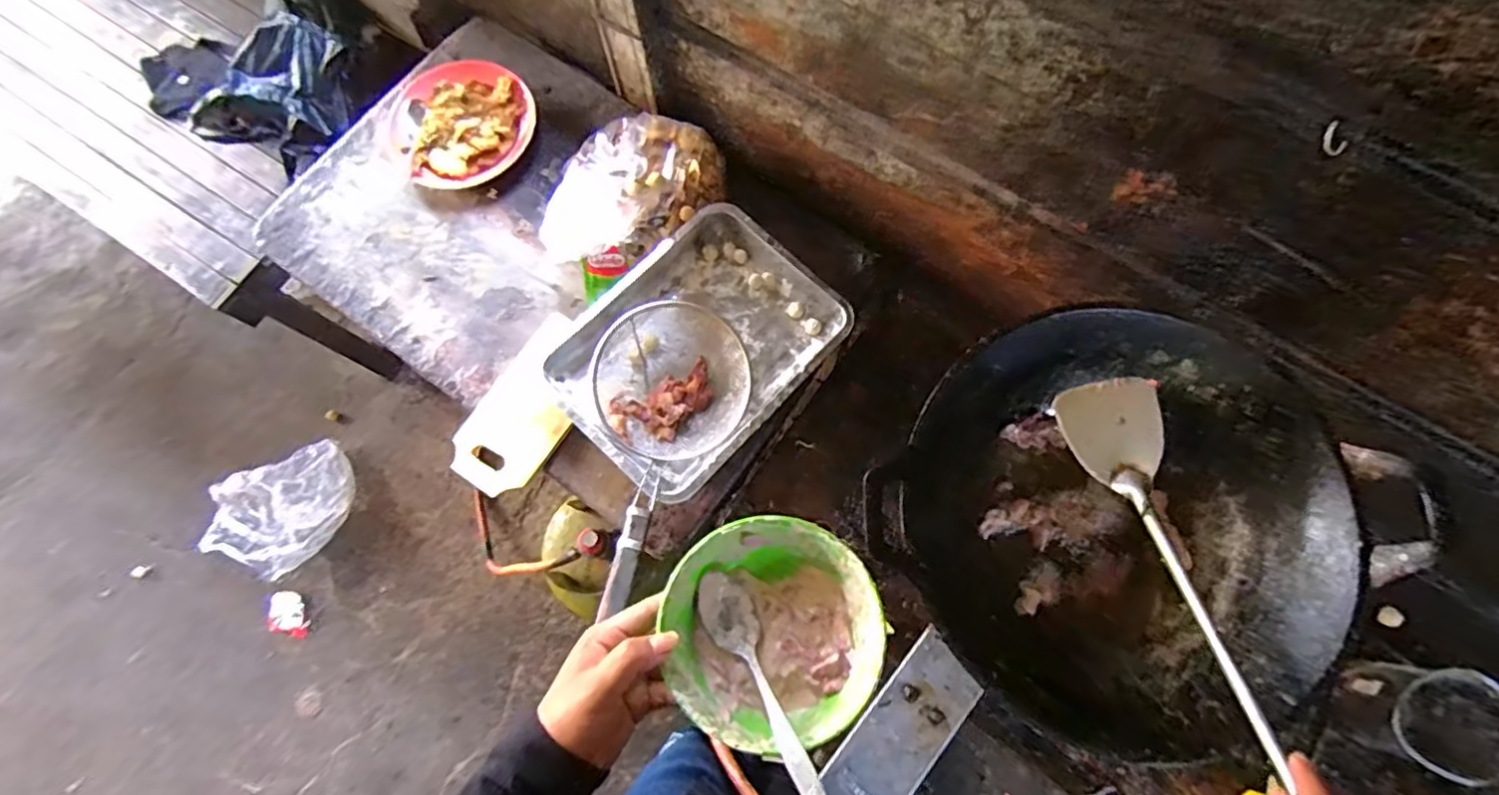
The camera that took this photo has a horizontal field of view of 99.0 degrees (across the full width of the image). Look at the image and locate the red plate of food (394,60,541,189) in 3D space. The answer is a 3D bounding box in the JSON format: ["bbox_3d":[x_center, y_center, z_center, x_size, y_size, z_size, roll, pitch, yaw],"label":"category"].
[{"bbox_3d":[-0.419,-0.411,0.932,0.201,0.045,0.221,0,74,1],"label":"red plate of food"}]

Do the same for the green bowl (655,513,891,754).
[{"bbox_3d":[0.016,0.159,0.445,0.143,0.058,0.142,0,74,1],"label":"green bowl"}]

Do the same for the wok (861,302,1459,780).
[{"bbox_3d":[0.344,0.108,0.620,0.363,0.156,0.373,-44,78,-10],"label":"wok"}]

